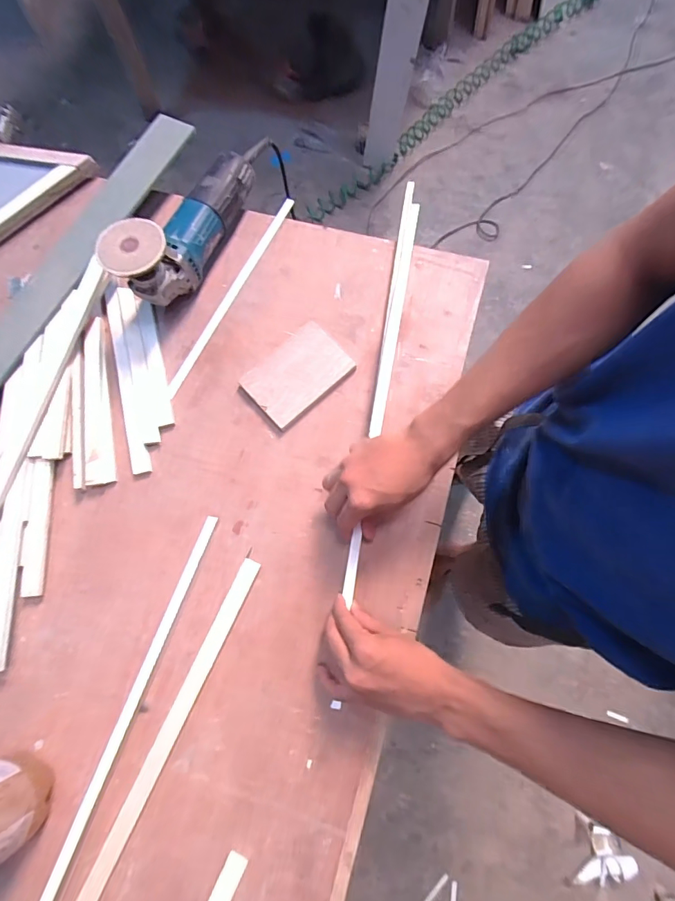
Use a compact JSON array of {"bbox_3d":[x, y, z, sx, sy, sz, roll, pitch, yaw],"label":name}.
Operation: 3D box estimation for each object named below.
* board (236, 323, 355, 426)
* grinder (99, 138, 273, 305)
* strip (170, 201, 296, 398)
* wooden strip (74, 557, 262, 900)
[{"bbox_3d":[-0.052,-0.100,0.561,0.128,0.019,0.095,-42,78,-8],"label":"board"},{"bbox_3d":[-0.190,-0.305,0.564,0.071,0.113,0.268,26,77,8],"label":"grinder"},{"bbox_3d":[-0.143,-0.219,0.595,0.015,0.008,0.328,26,78,8],"label":"strip"},{"bbox_3d":[-0.224,0.393,0.440,0.022,0.007,0.589,24,78,8],"label":"wooden strip"}]

